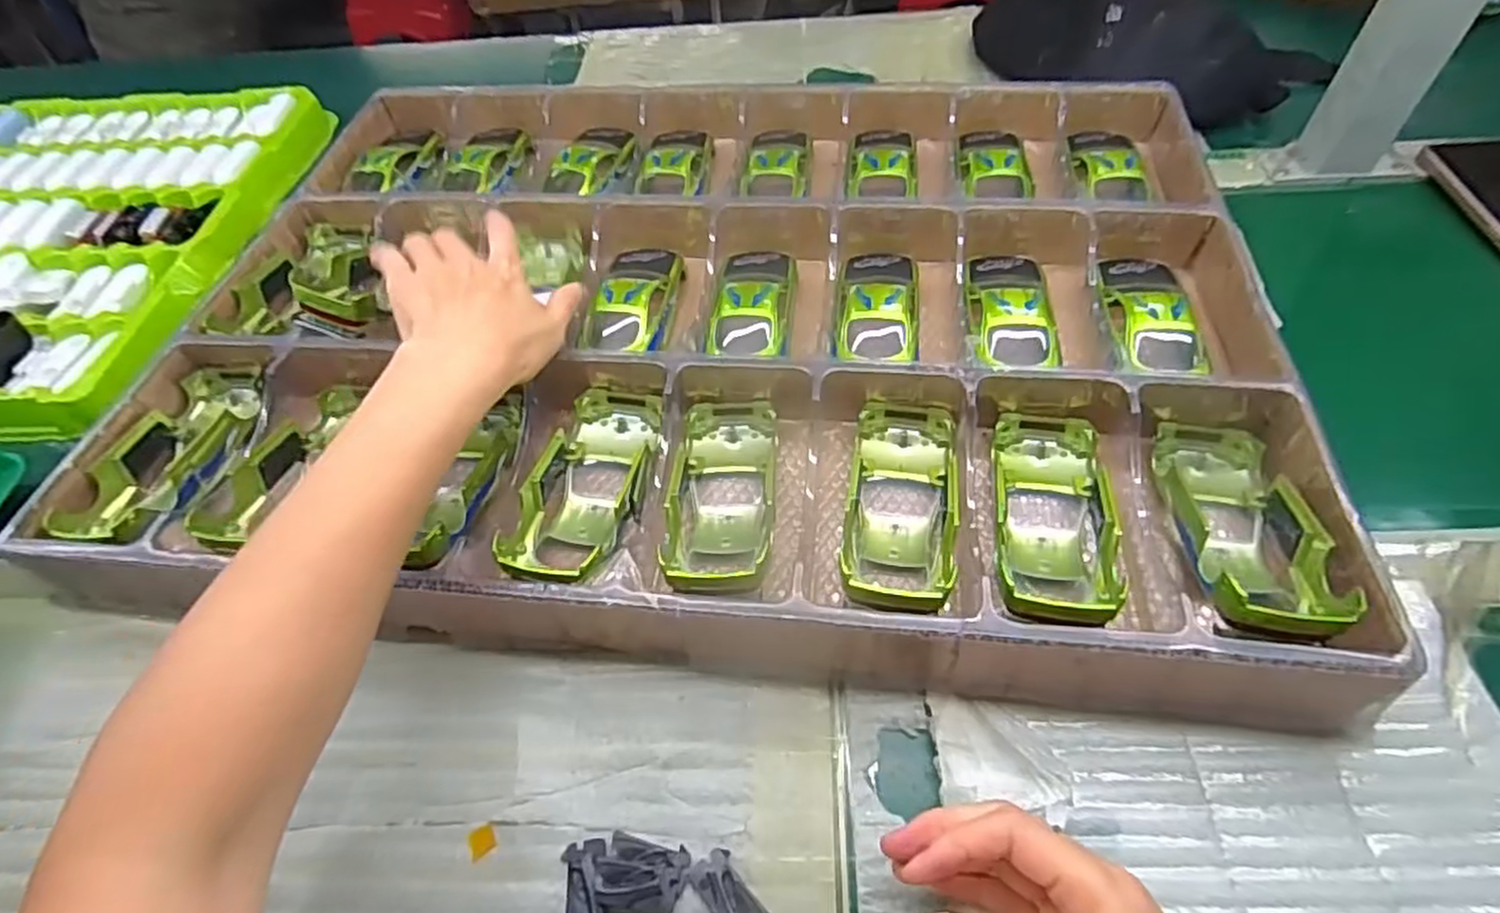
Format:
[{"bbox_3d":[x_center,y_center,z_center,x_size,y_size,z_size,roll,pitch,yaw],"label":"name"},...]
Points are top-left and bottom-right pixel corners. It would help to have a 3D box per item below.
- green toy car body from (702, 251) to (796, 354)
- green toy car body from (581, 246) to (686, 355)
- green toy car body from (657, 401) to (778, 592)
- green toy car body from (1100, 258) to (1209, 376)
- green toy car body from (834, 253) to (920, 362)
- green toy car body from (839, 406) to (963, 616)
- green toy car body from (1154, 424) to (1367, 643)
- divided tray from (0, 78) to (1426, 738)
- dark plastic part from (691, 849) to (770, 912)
[{"bbox_3d":[0.003,-0.102,0.472,0.050,0.027,0.100,3,54,7],"label":"green toy car body"},{"bbox_3d":[-0.076,-0.106,0.481,0.050,0.024,0.100,2,53,6],"label":"green toy car body"},{"bbox_3d":[-0.014,0.017,0.389,0.051,0.033,0.120,1,53,5],"label":"green toy car body"},{"bbox_3d":[0.237,-0.082,0.436,0.048,0.030,0.109,5,54,9],"label":"green toy car body"},{"bbox_3d":[0.080,-0.097,0.462,0.049,0.030,0.106,3,54,7],"label":"green toy car body"},{"bbox_3d":[0.078,0.023,0.372,0.057,0.041,0.133,7,54,9],"label":"green toy car body"},{"bbox_3d":[0.232,0.029,0.348,0.061,0.055,0.135,7,54,10],"label":"green toy car body"},{"bbox_3d":[-0.055,-0.104,0.477,0.695,0.049,0.484,3,54,7],"label":"divided tray"},{"bbox_3d":[-0.009,0.176,0.293,0.018,0.004,0.033,-32,57,-18],"label":"dark plastic part"}]

